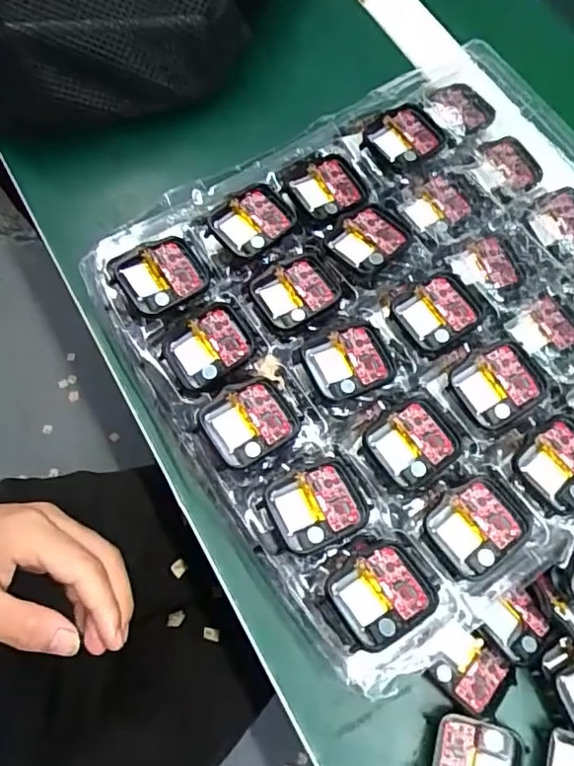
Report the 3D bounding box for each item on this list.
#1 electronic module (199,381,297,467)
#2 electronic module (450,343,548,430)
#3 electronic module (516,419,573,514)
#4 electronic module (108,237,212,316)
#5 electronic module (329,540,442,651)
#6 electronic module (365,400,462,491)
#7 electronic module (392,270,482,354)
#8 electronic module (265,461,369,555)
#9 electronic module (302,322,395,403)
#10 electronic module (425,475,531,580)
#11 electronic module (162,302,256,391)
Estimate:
[{"bbox_3d":[-0.018,0.019,0.281,0.041,0.004,0.038,-30,73,-12],"label":"electronic module"},{"bbox_3d":[0.108,0.000,0.292,0.043,0.006,0.038,-28,73,-11],"label":"electronic module"},{"bbox_3d":[0.131,0.039,0.277,0.040,0.007,0.035,-41,76,-15],"label":"electronic module"},{"bbox_3d":[-0.065,-0.057,0.305,0.044,0.007,0.038,-26,73,-11],"label":"electronic module"},{"bbox_3d":[0.043,0.091,0.252,0.046,0.013,0.036,-30,74,-12],"label":"electronic module"},{"bbox_3d":[0.062,0.029,0.281,0.042,0.004,0.036,-31,74,-12],"label":"electronic module"},{"bbox_3d":[0.080,-0.037,0.309,0.043,0.010,0.036,-30,74,-12],"label":"electronic module"},{"bbox_3d":[0.015,0.057,0.267,0.043,0.005,0.035,-21,72,-9],"label":"electronic module"},{"bbox_3d":[0.032,-0.010,0.292,0.042,0.007,0.035,-23,72,-10],"label":"electronic module"},{"bbox_3d":[0.088,0.067,0.270,0.042,0.007,0.036,-33,74,-13],"label":"electronic module"},{"bbox_3d":[-0.039,-0.018,0.297,0.045,0.009,0.036,-37,75,-14],"label":"electronic module"}]

